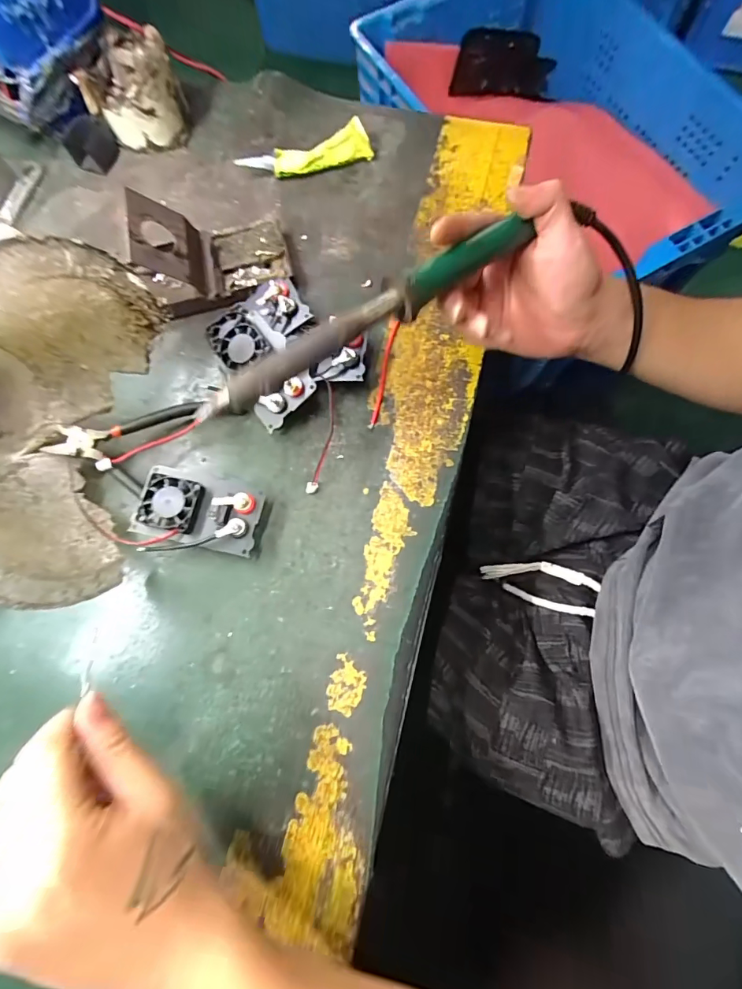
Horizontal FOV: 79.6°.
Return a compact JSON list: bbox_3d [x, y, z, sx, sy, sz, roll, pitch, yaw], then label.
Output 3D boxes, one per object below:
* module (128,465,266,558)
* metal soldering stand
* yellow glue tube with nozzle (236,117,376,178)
[{"bbox_3d":[-0.131,0.014,0.347,0.089,0.033,0.053,12,75,5],"label":"module"},{"bbox_3d":[-0.137,-0.215,0.387,0.122,0.079,0.080,-15,75,-3],"label":"metal soldering stand"},{"bbox_3d":[-0.063,-0.338,0.444,0.131,0.027,0.027,-15,75,-3],"label":"yellow glue tube with nozzle"}]

